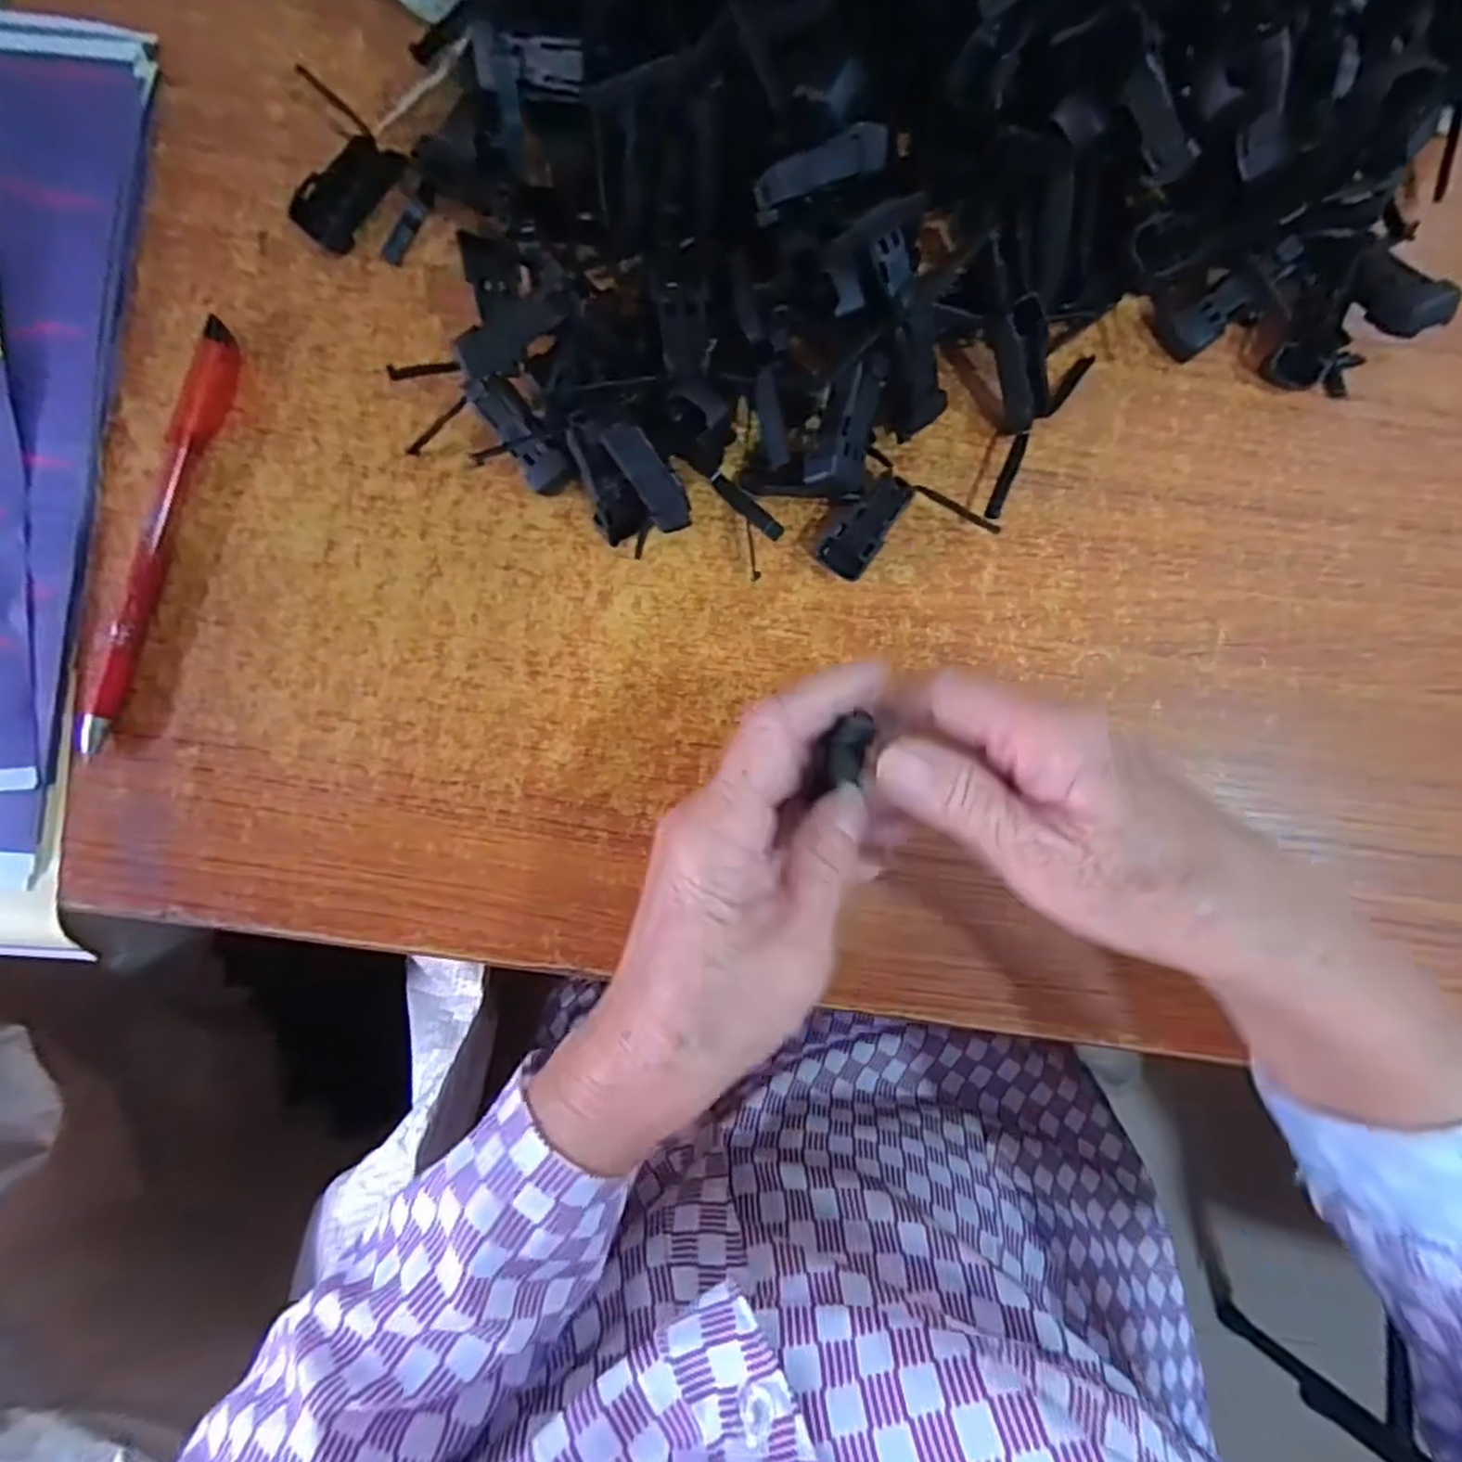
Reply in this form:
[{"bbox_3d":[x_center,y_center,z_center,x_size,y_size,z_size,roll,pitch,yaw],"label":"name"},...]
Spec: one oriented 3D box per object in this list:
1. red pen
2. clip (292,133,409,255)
[{"bbox_3d":[-0.225,-0.076,0.284,0.015,0.009,0.173,17,88,-1],"label":"red pen"},{"bbox_3d":[-0.153,-0.217,0.291,0.022,0.013,0.048,33,88,0],"label":"clip"}]

